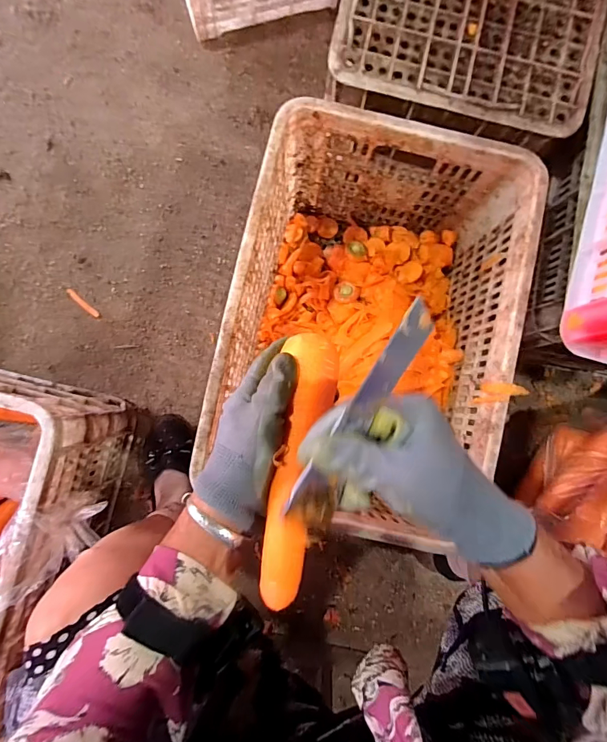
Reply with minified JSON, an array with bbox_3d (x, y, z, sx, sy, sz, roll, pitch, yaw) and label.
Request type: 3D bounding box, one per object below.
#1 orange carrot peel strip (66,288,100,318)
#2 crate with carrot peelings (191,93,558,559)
[{"bbox_3d":[-0.410,-0.126,0.753,0.077,0.007,0.012,41,88,-1],"label":"orange carrot peel strip"},{"bbox_3d":[0.086,-0.078,0.636,0.355,0.282,0.472,13,86,-3],"label":"crate with carrot peelings"}]

